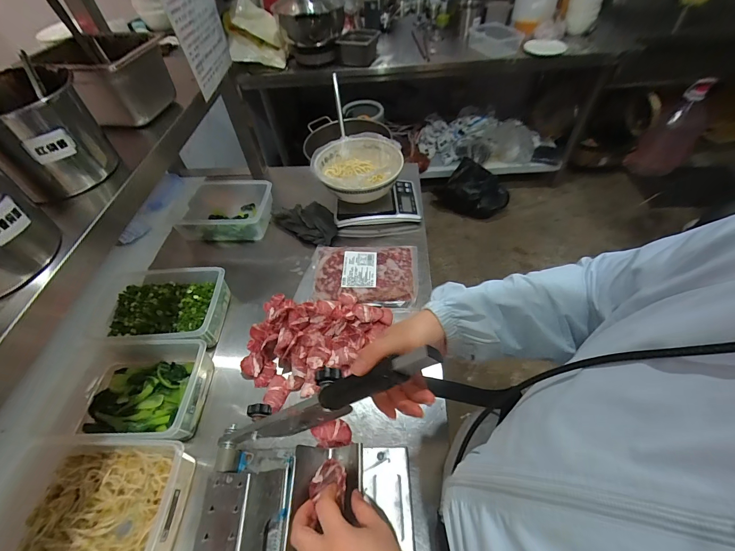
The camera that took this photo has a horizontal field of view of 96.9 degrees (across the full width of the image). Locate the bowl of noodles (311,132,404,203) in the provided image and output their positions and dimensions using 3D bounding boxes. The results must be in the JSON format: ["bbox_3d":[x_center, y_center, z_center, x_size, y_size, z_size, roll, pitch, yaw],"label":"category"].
[{"bbox_3d":[-0.021,-0.245,0.764,0.199,0.081,0.200,-2,52,3],"label":"bowl of noodles"}]

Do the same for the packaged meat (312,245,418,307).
[{"bbox_3d":[-0.004,-0.009,0.693,0.216,0.024,0.156,-1,52,4],"label":"packaged meat"}]

